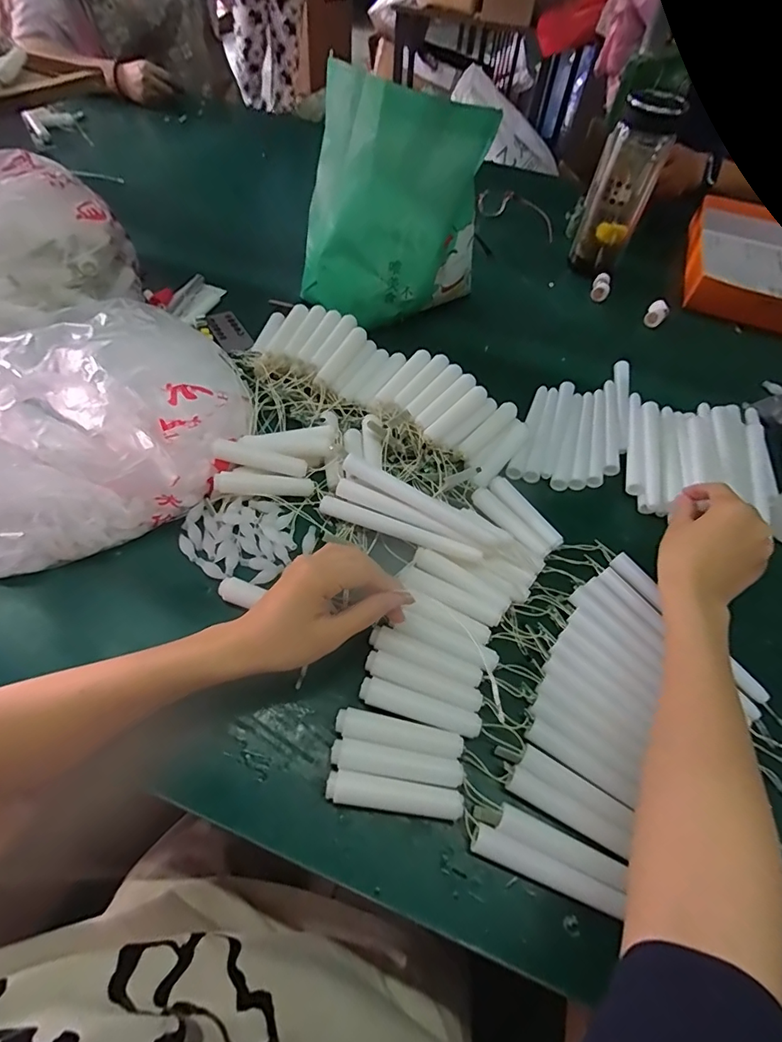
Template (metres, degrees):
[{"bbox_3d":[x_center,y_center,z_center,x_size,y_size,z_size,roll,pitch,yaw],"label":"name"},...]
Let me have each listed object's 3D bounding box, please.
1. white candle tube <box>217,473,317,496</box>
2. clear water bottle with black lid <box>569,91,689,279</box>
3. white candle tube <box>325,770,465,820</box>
[{"bbox_3d":[-0.119,-0.034,0.457,0.089,0.017,0.014,2,59,-19],"label":"white candle tube"},{"bbox_3d":[0.321,-0.459,0.677,0.077,0.220,0.063,37,61,18],"label":"clear water bottle with black lid"},{"bbox_3d":[0.002,0.181,0.315,0.088,0.011,0.018,10,56,1],"label":"white candle tube"}]

